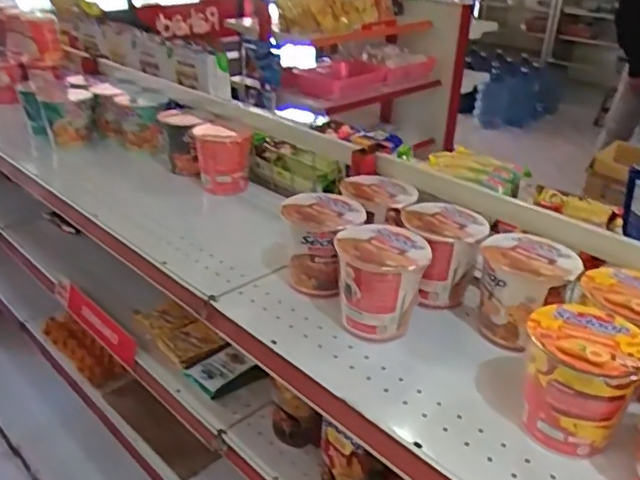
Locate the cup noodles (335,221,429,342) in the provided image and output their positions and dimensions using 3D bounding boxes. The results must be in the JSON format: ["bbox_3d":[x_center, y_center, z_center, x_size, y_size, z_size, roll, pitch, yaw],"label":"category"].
[{"bbox_3d":[0.072,0.052,0.703,0.105,0.112,0.101,0,29,-2],"label":"cup noodles"}]

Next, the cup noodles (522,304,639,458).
[{"bbox_3d":[0.249,0.137,0.563,0.106,0.110,0.102,9,30,13],"label":"cup noodles"}]

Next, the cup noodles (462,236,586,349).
[{"bbox_3d":[0.245,0.062,0.708,0.112,0.115,0.118,11,31,18],"label":"cup noodles"}]

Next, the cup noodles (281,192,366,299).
[{"bbox_3d":[0.000,0.006,0.777,0.101,0.111,0.101,1,29,0],"label":"cup noodles"}]

